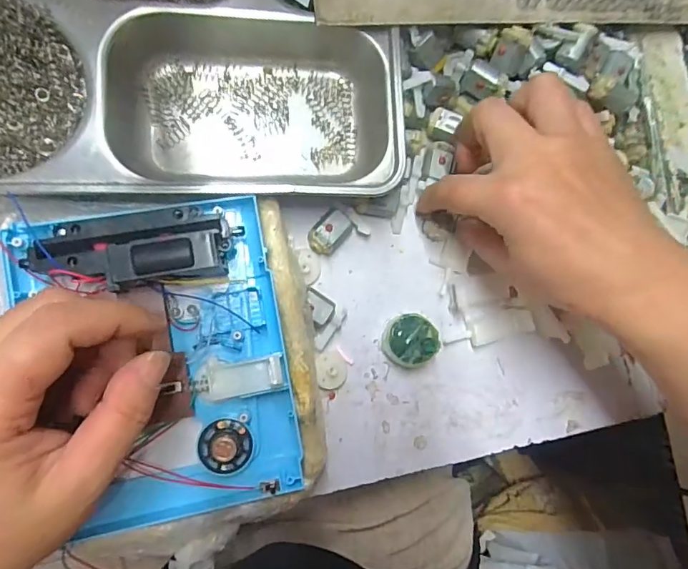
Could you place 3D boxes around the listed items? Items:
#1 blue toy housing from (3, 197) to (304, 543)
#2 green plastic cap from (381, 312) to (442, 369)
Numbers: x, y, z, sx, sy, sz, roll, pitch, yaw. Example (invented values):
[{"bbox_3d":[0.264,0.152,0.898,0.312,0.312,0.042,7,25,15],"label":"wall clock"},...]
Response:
[{"bbox_3d":[-0.094,0.040,0.241,0.132,0.041,0.164,-9,87,-9],"label":"blue toy housing"},{"bbox_3d":[0.043,0.037,0.303,0.034,0.018,0.034,1,86,-9],"label":"green plastic cap"}]

